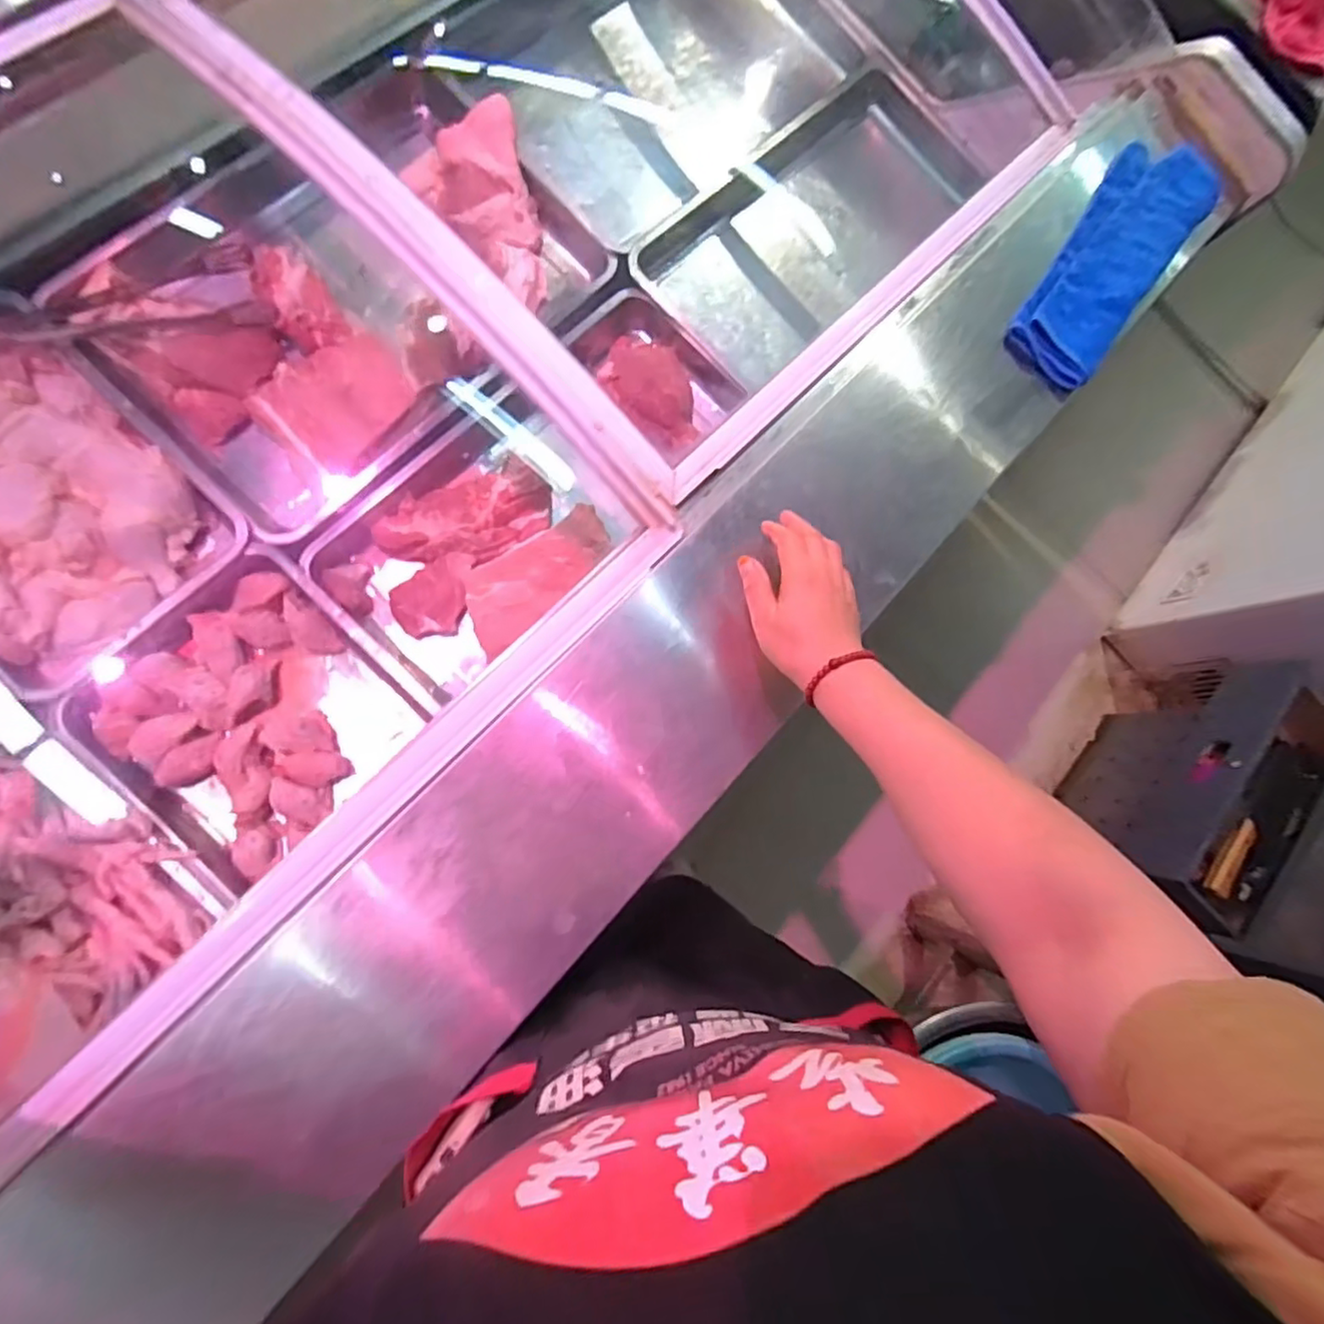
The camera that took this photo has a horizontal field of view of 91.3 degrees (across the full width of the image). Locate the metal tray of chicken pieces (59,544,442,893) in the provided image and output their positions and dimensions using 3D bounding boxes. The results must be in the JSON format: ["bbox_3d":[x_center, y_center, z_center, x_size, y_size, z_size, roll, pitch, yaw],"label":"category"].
[{"bbox_3d":[-0.465,0.055,0.743,0.283,0.056,0.282,-45,94,-14],"label":"metal tray of chicken pieces"}]

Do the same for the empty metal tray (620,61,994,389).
[{"bbox_3d":[0.211,-0.649,0.976,0.287,0.100,0.554,46,76,-4],"label":"empty metal tray"}]

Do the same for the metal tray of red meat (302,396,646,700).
[{"bbox_3d":[-0.215,-0.170,0.831,0.400,0.081,0.252,-43,93,-14],"label":"metal tray of red meat"}]

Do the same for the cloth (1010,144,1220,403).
[{"bbox_3d":[0.506,-0.453,0.729,0.106,0.032,0.345,38,77,-5],"label":"cloth"}]

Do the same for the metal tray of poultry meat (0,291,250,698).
[{"bbox_3d":[-0.699,-0.185,0.711,0.297,0.082,0.367,-42,93,-14],"label":"metal tray of poultry meat"}]

